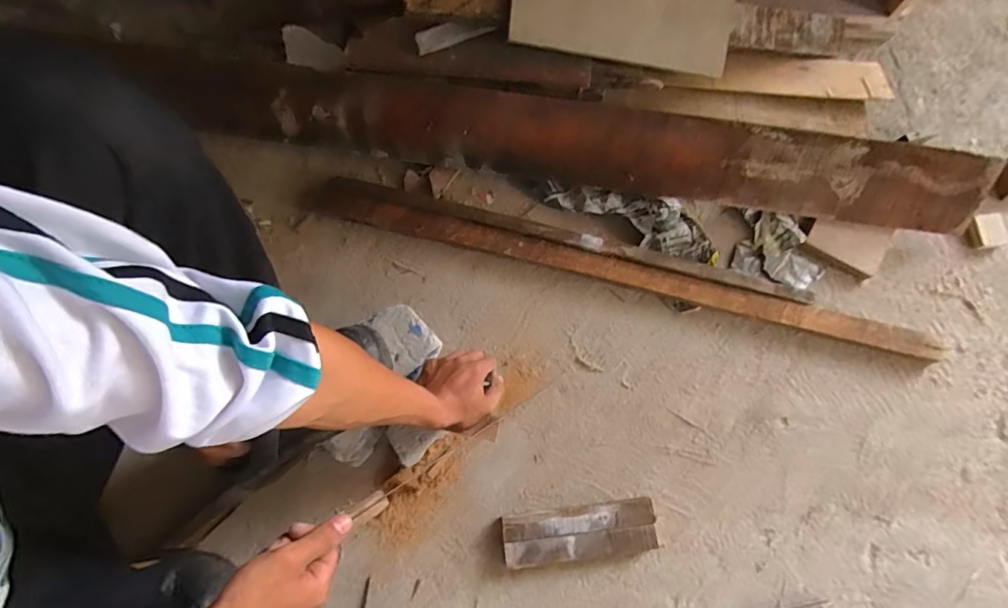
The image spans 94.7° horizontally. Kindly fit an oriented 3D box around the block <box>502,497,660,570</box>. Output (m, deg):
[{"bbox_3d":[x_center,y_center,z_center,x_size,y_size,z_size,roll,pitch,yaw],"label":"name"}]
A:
[{"bbox_3d":[0.102,0.310,0.629,0.203,0.024,0.066,-6,76,-2],"label":"block"}]

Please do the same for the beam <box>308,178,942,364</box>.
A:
[{"bbox_3d":[0.159,-0.054,0.714,0.941,0.034,0.052,15,76,3],"label":"beam"}]

